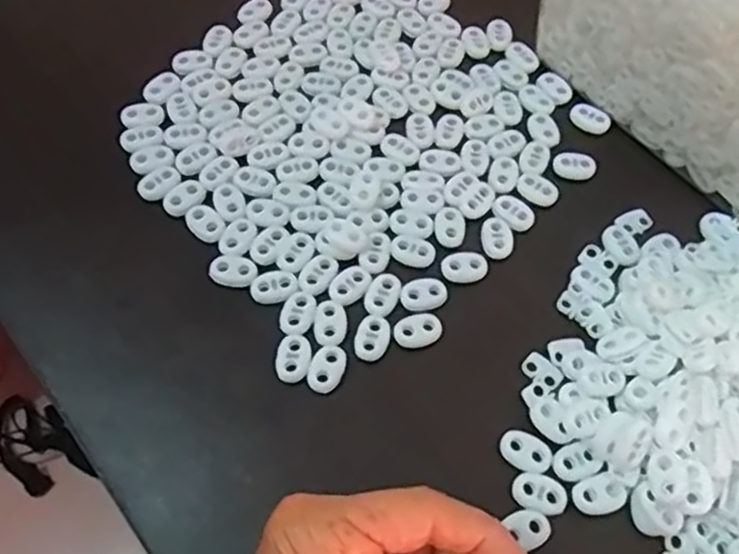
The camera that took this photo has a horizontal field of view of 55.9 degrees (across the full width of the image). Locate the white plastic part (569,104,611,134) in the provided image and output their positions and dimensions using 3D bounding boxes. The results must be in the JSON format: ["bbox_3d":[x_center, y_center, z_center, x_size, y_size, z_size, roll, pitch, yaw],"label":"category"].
[{"bbox_3d":[0.124,-0.089,0.391,0.023,0.004,0.016,36,67,16],"label":"white plastic part"}]

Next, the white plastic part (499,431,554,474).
[{"bbox_3d":[0.068,0.075,0.301,0.023,0.004,0.016,20,63,9],"label":"white plastic part"}]

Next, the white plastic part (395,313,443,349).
[{"bbox_3d":[0.023,0.025,0.327,0.023,0.004,0.015,-9,63,-7],"label":"white plastic part"}]

